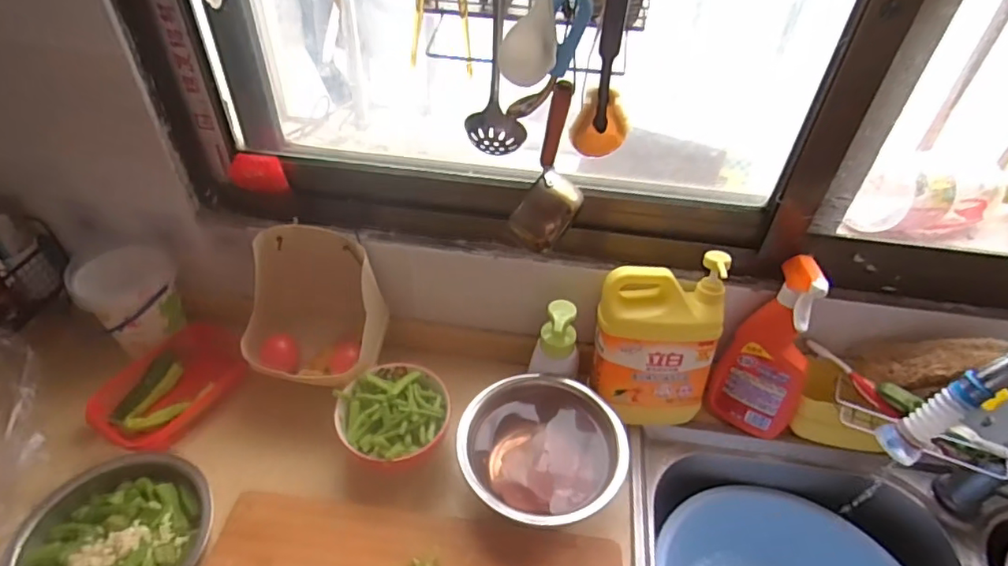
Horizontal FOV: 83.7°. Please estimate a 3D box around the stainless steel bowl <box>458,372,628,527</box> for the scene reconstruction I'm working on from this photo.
[{"bbox_3d":[0.041,0.197,0.652,0.176,0.076,0.172,2,42,-2],"label":"stainless steel bowl"}]

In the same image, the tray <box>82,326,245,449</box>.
[{"bbox_3d":[-0.430,0.138,0.736,0.129,0.038,0.183,20,45,17],"label":"tray"}]

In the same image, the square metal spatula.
[{"bbox_3d":[0.047,-0.113,0.568,0.069,0.169,0.070,9,43,6],"label":"square metal spatula"}]

